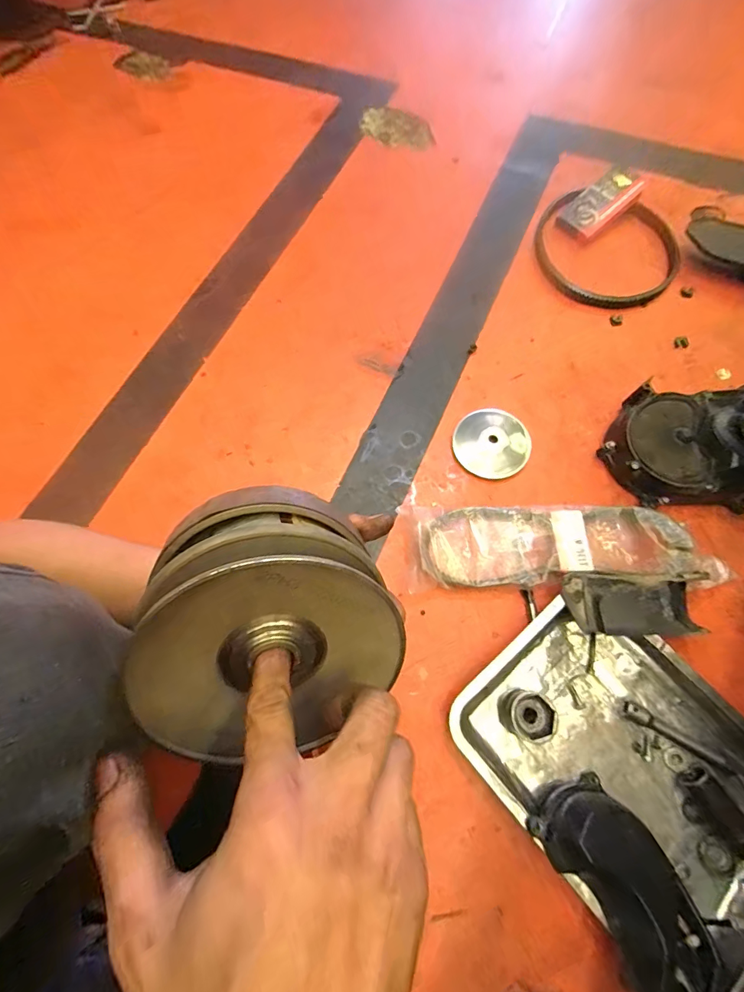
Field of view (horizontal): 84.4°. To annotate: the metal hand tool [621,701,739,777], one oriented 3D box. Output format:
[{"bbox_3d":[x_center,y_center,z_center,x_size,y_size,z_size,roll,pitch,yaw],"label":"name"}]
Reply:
[{"bbox_3d":[0.354,0.280,0.469,0.133,0.017,0.018,30,73,12],"label":"metal hand tool"}]

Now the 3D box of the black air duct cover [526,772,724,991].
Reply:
[{"bbox_3d":[0.245,0.388,0.397,0.107,0.095,0.179,-23,70,-7],"label":"black air duct cover"}]

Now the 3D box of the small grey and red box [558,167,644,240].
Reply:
[{"bbox_3d":[0.427,-0.543,0.765,0.150,0.024,0.087,-41,81,7],"label":"small grey and red box"}]

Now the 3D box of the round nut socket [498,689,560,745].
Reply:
[{"bbox_3d":[0.180,0.253,0.476,0.051,0.048,0.051,-1,69,2],"label":"round nut socket"}]

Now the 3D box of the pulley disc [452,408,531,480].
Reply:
[{"bbox_3d":[0.178,-0.080,0.612,0.104,0.024,0.108,-1,69,2],"label":"pulley disc"}]

